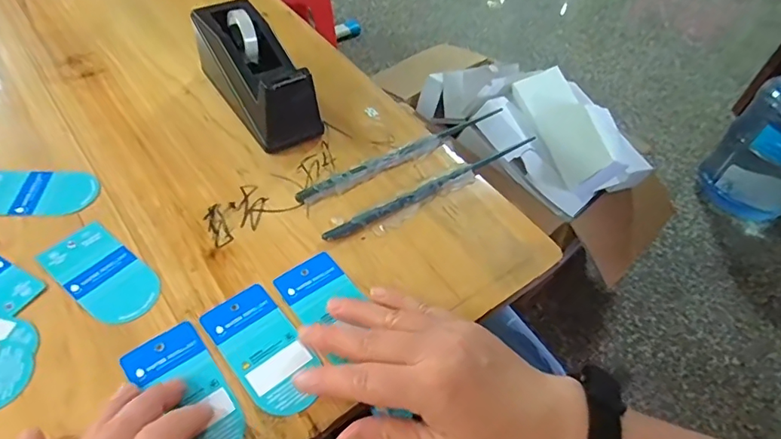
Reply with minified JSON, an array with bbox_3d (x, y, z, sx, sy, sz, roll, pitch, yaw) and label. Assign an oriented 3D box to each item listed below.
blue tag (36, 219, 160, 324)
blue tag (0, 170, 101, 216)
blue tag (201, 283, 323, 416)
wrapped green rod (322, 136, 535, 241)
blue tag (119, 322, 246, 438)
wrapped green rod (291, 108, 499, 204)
[{"bbox_3d":[-0.205,0.037,0.347,0.094,0.004,0.046,33,54,21],"label":"blue tag"},{"bbox_3d":[-0.283,-0.022,0.388,0.093,0.004,0.047,0,50,-6],"label":"blue tag"},{"bbox_3d":[-0.082,0.085,0.321,0.046,0.004,0.093,-32,60,-28],"label":"blue tag"},{"bbox_3d":[0.045,-0.027,0.424,0.221,0.008,0.021,-25,57,-24],"label":"wrapped green rod"},{"bbox_3d":[-0.124,0.106,0.299,0.045,0.005,0.094,-33,62,-27],"label":"blue tag"},{"bbox_3d":[0.014,-0.063,0.449,0.218,0.008,0.019,-27,57,-25],"label":"wrapped green rod"}]

